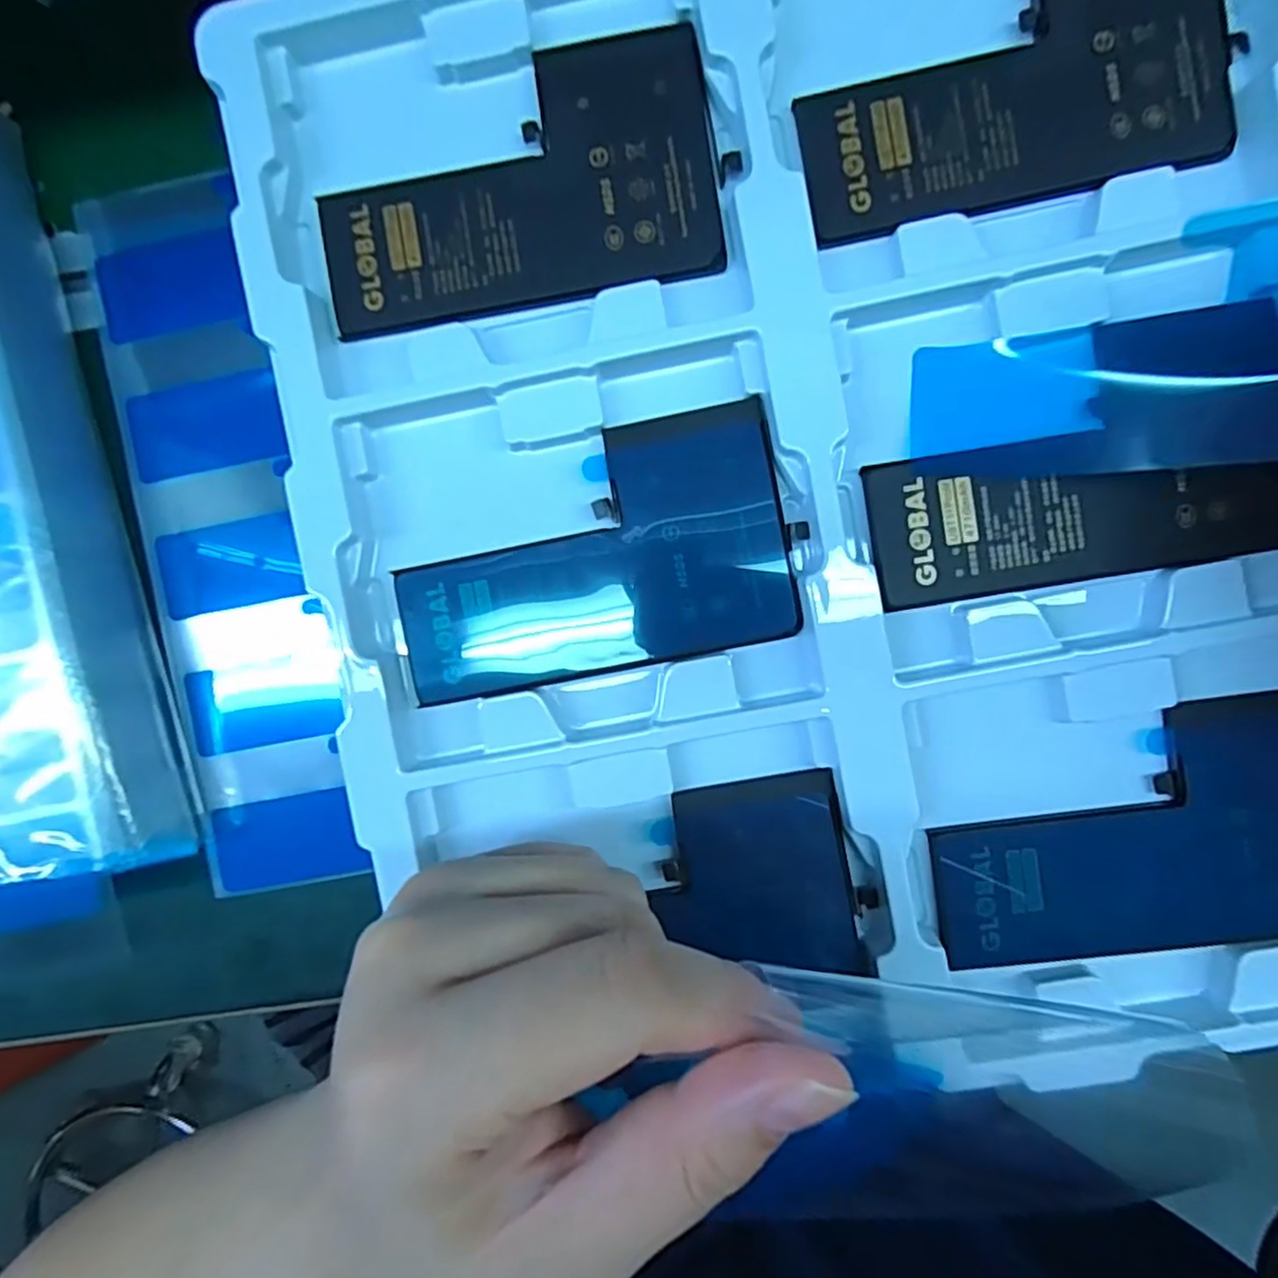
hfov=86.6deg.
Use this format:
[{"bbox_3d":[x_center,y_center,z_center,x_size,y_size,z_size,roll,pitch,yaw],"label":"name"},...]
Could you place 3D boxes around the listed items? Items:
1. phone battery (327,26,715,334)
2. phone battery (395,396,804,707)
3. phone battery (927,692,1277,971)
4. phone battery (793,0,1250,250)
[{"bbox_3d":[-0.033,-0.123,0.184,0.108,0.004,0.063,-10,89,3],"label":"phone battery"},{"bbox_3d":[-0.014,-0.023,0.189,0.108,0.005,0.064,-11,89,3],"label":"phone battery"},{"bbox_3d":[0.136,0.052,0.183,0.109,0.005,0.061,-8,89,3],"label":"phone battery"},{"bbox_3d":[0.097,-0.147,0.176,0.109,0.004,0.064,-11,89,3],"label":"phone battery"}]

